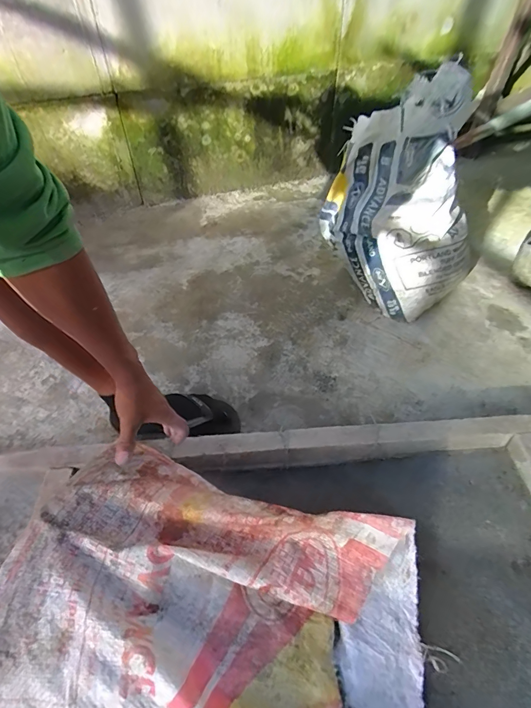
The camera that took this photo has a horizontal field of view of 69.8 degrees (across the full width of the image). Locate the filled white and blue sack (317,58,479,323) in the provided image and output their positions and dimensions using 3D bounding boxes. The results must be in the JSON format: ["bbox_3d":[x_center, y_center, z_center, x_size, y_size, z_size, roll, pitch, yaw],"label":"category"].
[{"bbox_3d":[0.313,-0.357,0.894,0.223,0.476,0.331,-22,52,-18],"label":"filled white and blue sack"}]

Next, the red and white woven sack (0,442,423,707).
[{"bbox_3d":[-0.062,0.316,0.453,0.496,0.145,0.326,13,50,12],"label":"red and white woven sack"}]

